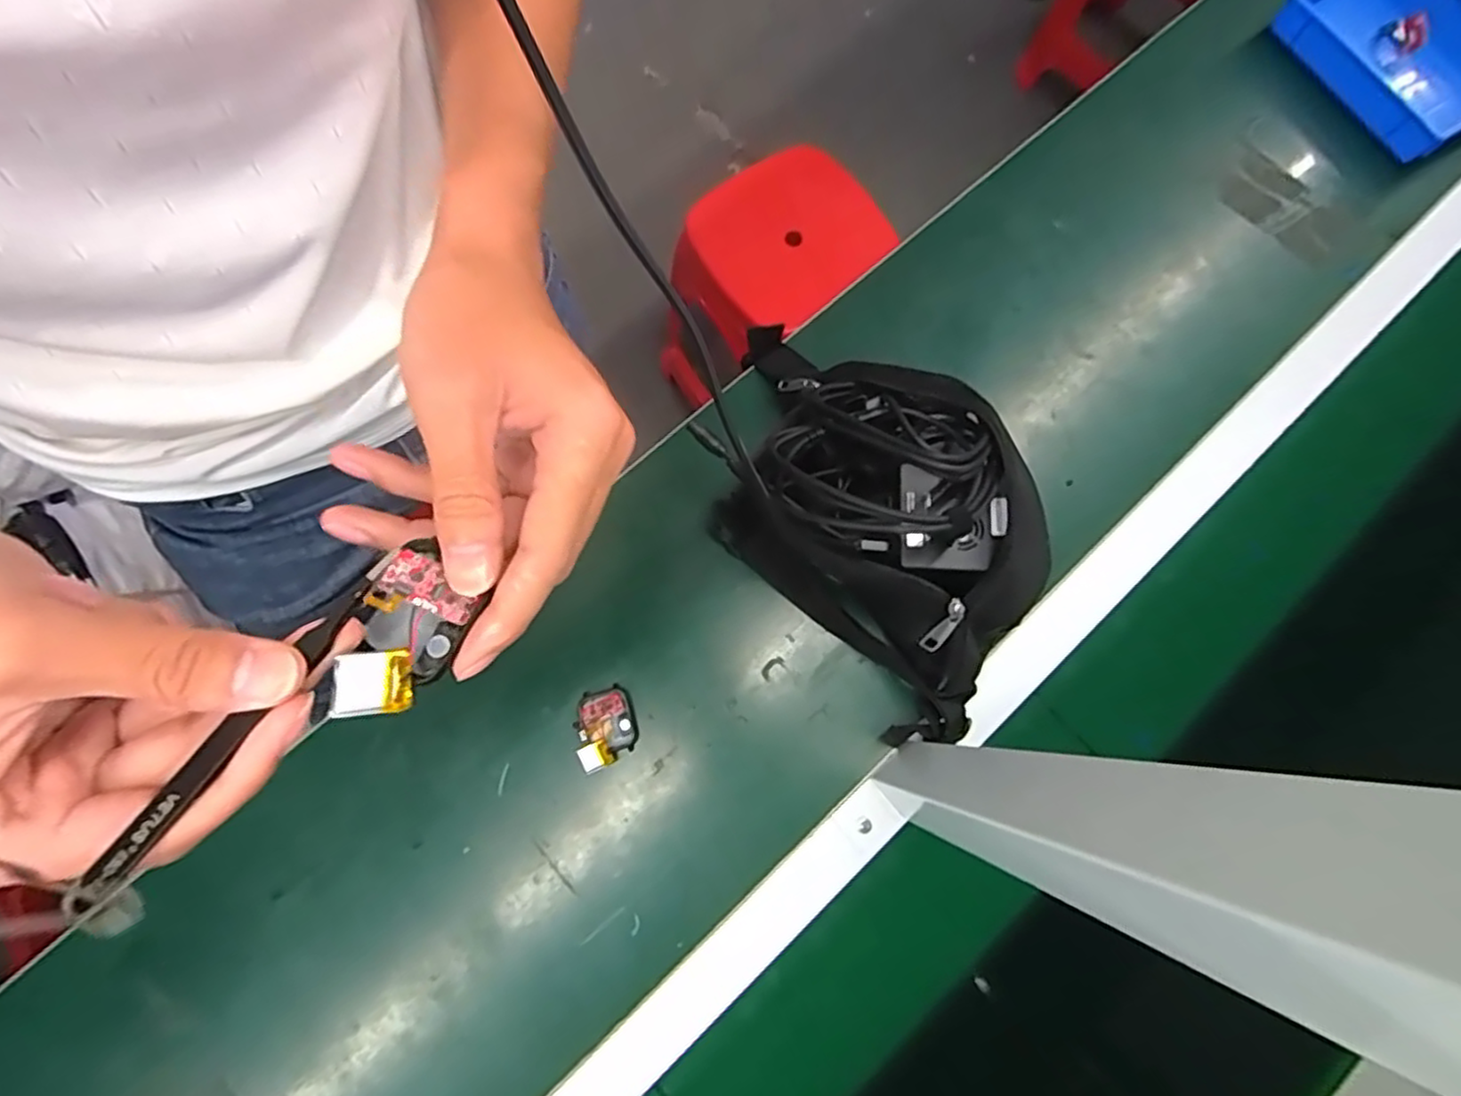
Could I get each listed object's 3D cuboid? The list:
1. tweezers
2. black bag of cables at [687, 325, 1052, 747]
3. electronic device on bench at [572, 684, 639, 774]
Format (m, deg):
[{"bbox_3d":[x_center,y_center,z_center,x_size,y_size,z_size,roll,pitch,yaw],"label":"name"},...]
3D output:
[{"bbox_3d":[-0.139,0.047,0.200,0.008,0.004,0.117,30,66,6],"label":"tweezers"},{"bbox_3d":[0.101,-0.045,0.487,0.195,0.129,0.317,-39,80,-10],"label":"black bag of cables"},{"bbox_3d":[-0.091,0.131,0.504,0.043,0.017,0.053,-16,77,-5],"label":"electronic device on bench"}]

